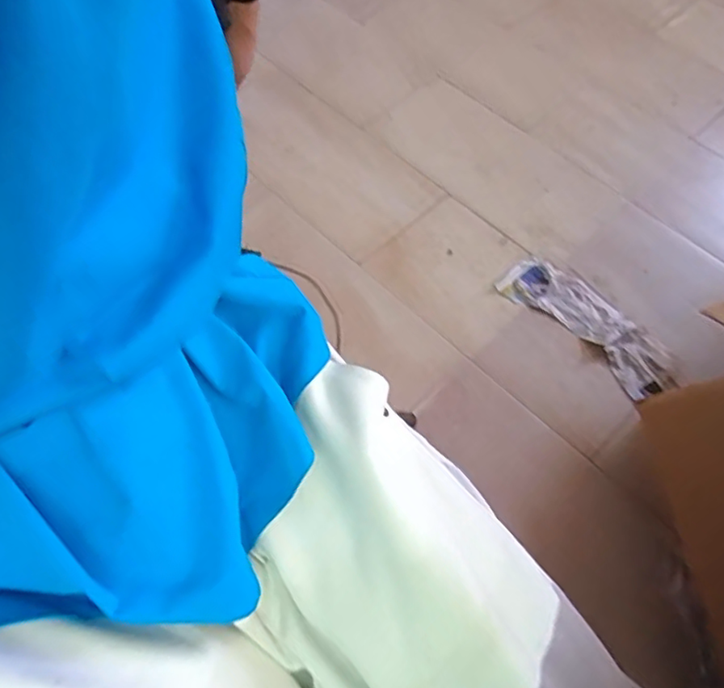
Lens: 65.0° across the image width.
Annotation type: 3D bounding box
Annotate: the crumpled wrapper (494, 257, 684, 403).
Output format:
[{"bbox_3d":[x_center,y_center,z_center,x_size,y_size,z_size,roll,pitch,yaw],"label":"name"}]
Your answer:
[{"bbox_3d":[0.468,-0.042,1.172,0.143,0.022,0.380,-40,71,-22],"label":"crumpled wrapper"}]

